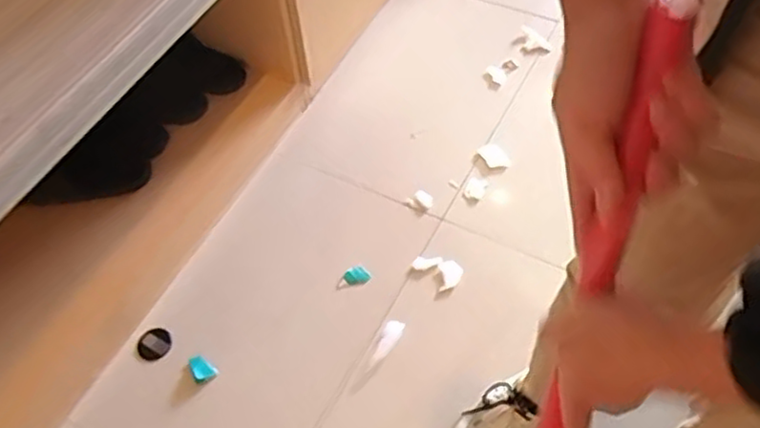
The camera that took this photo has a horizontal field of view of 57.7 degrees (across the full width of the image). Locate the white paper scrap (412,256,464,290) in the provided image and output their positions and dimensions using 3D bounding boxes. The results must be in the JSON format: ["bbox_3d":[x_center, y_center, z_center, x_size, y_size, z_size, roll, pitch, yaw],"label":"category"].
[{"bbox_3d":[0.103,0.094,1.197,0.060,0.012,0.083,-38,64,-20],"label":"white paper scrap"}]

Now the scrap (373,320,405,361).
[{"bbox_3d":[0.014,0.205,1.117,0.030,0.004,0.074,20,62,9],"label":"scrap"}]

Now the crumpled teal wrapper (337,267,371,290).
[{"bbox_3d":[-0.048,0.111,1.206,0.062,0.021,0.029,-20,58,-10],"label":"crumpled teal wrapper"}]

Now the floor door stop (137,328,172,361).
[{"bbox_3d":[-0.379,0.216,1.154,0.048,0.012,0.056,39,66,24],"label":"floor door stop"}]

